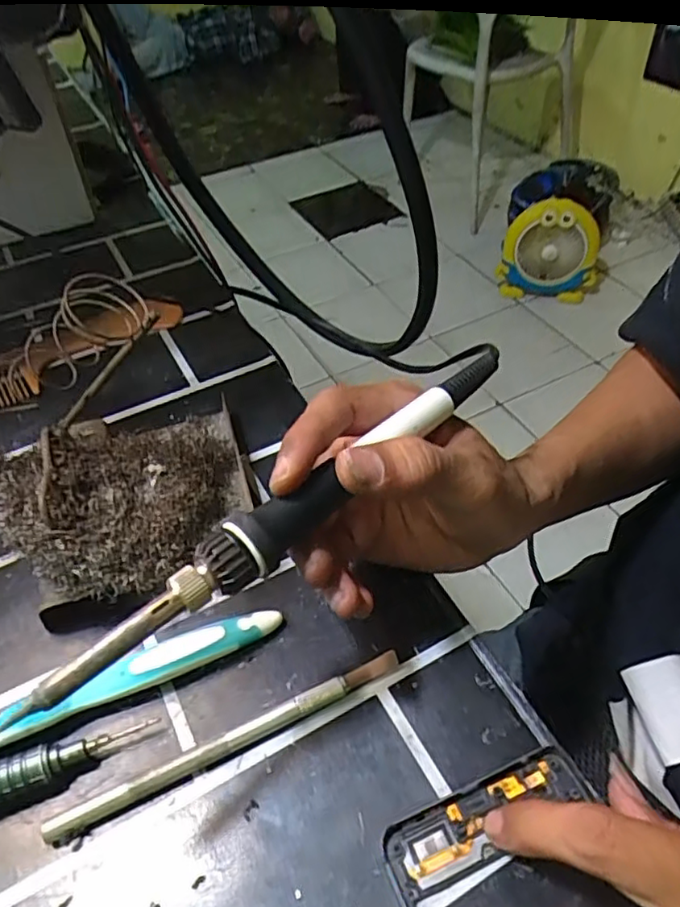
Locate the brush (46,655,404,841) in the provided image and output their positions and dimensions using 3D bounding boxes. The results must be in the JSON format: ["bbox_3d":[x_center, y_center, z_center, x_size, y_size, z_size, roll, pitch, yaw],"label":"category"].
[{"bbox_3d":[-0.040,0.109,0.238,0.139,0.007,0.008,-22,50,-16],"label":"brush"}]

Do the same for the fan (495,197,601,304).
[{"bbox_3d":[0.582,-0.558,1.715,0.259,0.267,0.092,8,48,10],"label":"fan"}]

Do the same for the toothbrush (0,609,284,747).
[{"bbox_3d":[-0.111,0.100,0.242,0.184,0.018,0.013,-21,50,-16],"label":"toothbrush"}]

